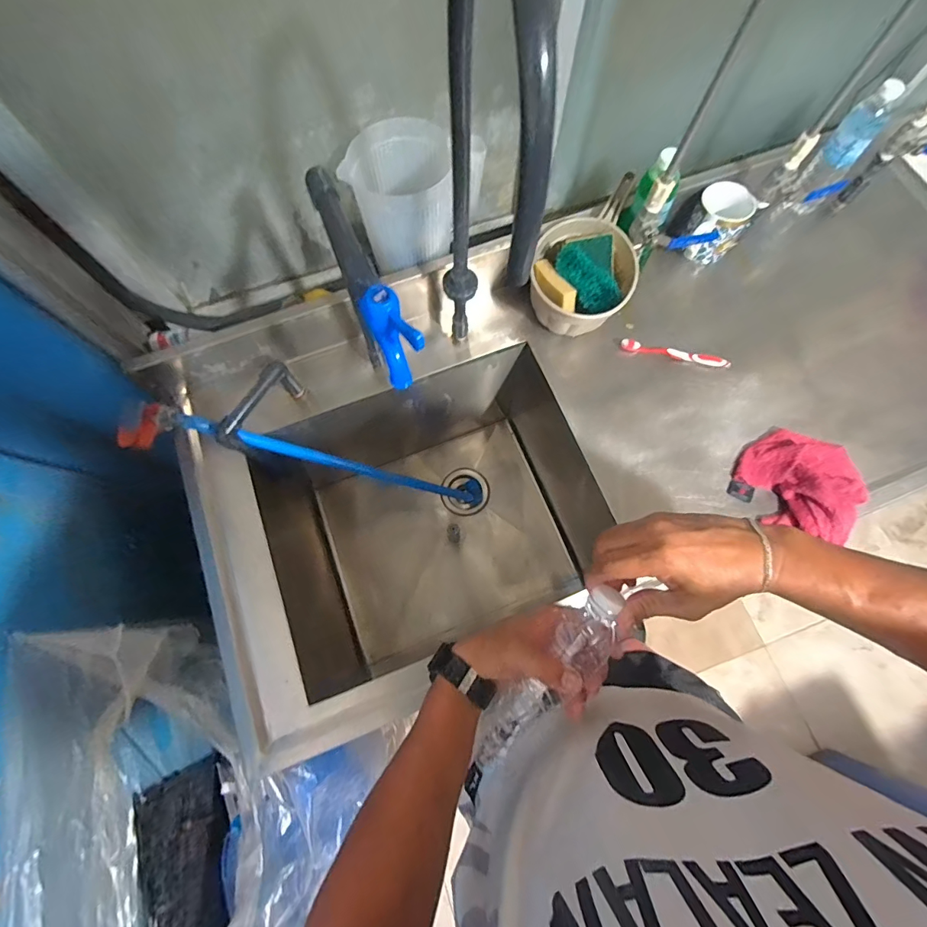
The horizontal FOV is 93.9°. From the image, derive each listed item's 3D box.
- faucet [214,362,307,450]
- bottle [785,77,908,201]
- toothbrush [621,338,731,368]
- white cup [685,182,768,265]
[{"bbox_3d":[-0.316,-0.085,0.678,0.023,0.106,0.148,30,75,9],"label":"faucet"},{"bbox_3d":[0.667,-0.554,0.757,0.072,0.184,0.055,23,74,7],"label":"bottle"},{"bbox_3d":[0.368,-0.191,0.752,0.185,0.012,0.020,11,72,4],"label":"toothbrush"},{"bbox_3d":[0.457,-0.430,0.792,0.097,0.108,0.103,0,72,0],"label":"white cup"}]

